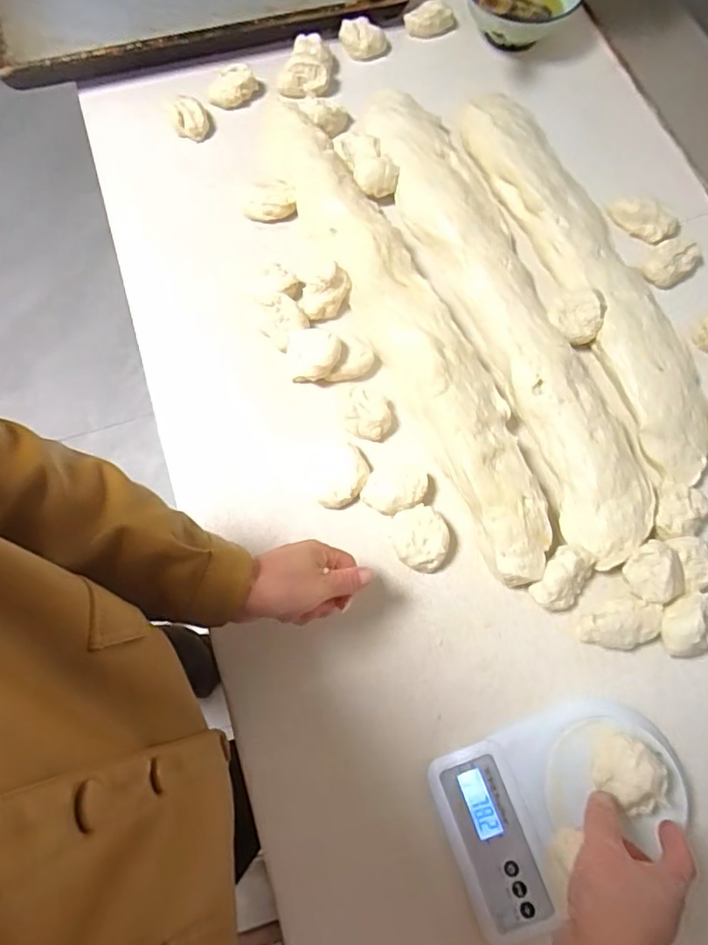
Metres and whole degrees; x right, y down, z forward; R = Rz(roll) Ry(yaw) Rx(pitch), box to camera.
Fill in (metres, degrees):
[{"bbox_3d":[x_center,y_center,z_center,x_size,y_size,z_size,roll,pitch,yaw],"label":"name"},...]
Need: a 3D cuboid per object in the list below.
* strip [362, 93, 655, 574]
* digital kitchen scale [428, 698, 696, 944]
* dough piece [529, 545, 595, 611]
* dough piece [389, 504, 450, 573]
[{"bbox_3d":[0.166,-0.202,0.627,0.119,0.039,0.633,-19,73,-6],"label":"strip"},{"bbox_3d":[0.183,0.280,0.467,0.212,0.031,0.147,-19,73,-6],"label":"digital kitchen scale"},{"bbox_3d":[0.201,0.101,0.526,0.045,0.032,0.069,37,75,11],"label":"dough piece"},{"bbox_3d":[0.065,0.065,0.544,0.052,0.025,0.062,-10,72,-4],"label":"dough piece"}]

